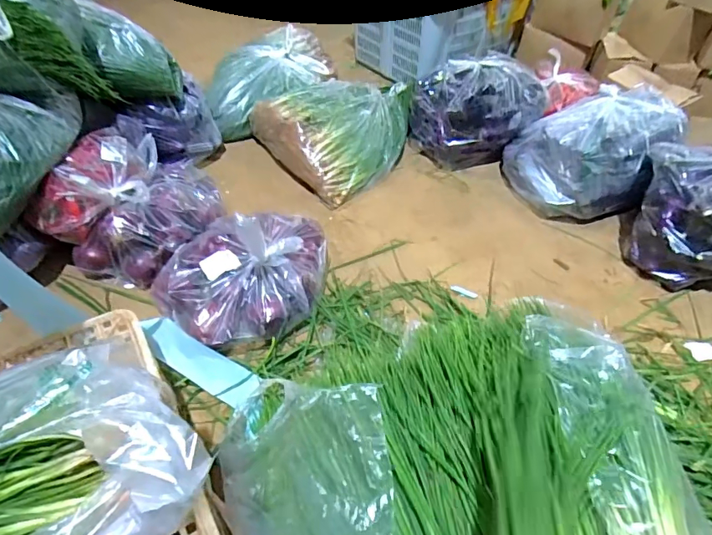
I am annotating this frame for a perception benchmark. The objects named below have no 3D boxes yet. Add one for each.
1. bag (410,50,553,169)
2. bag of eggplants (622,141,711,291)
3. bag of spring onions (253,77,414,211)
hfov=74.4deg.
[{"bbox_3d":[0.384,-0.482,1.465,0.382,0.251,0.259,-16,50,-18],"label":"bag"},{"bbox_3d":[0.838,-0.119,1.120,0.297,0.288,0.266,19,48,14],"label":"bag of eggplants"},{"bbox_3d":[-0.017,-0.426,1.429,0.477,0.194,0.377,-28,54,-26],"label":"bag of spring onions"}]

